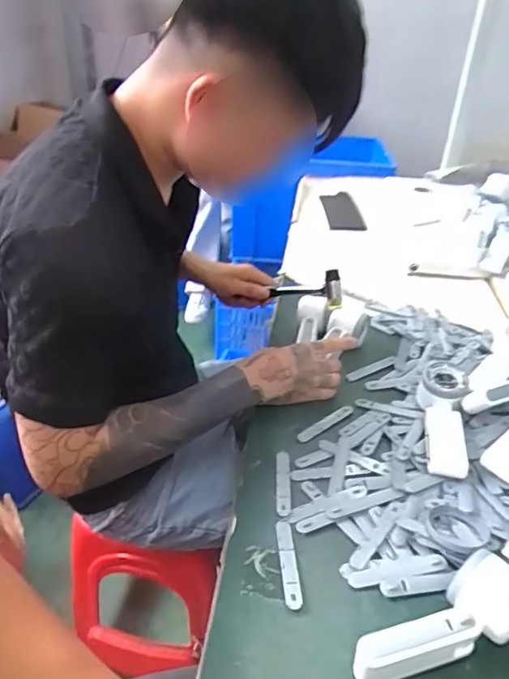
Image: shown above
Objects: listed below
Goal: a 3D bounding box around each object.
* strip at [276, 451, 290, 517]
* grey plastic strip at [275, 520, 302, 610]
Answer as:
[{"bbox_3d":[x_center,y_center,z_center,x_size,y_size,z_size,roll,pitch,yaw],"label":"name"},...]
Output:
[{"bbox_3d":[0.032,0.162,0.592,0.016,0.004,0.095,2,33,2],"label":"strip"},{"bbox_3d":[0.033,0.217,0.506,0.017,0.004,0.093,-2,33,-4],"label":"grey plastic strip"}]

